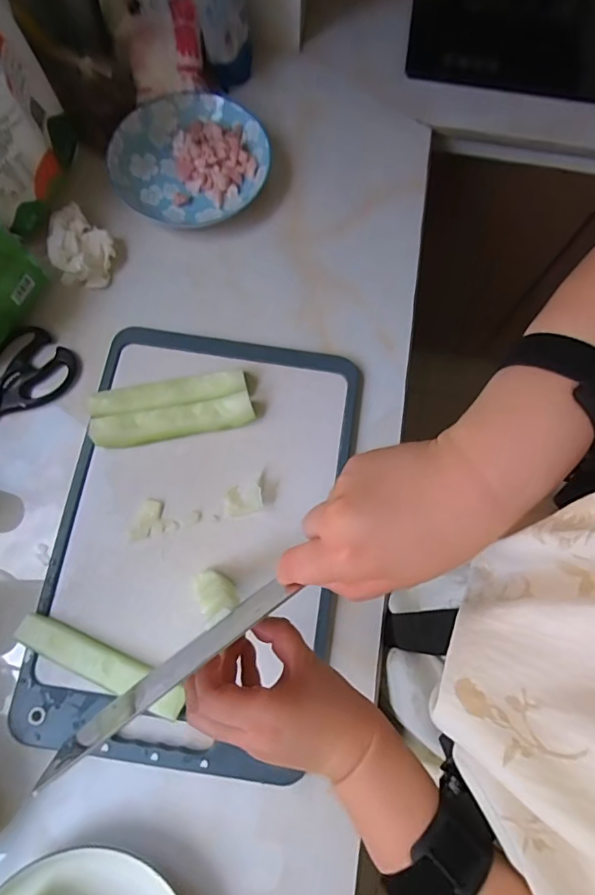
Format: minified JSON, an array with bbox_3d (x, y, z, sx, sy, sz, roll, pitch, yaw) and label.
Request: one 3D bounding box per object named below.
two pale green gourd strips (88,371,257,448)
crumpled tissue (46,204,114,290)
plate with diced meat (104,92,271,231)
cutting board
[{"bbox_3d":[-0.135,-0.043,0.530,0.164,0.022,0.066,-12,74,-6],"label":"two pale green gourd strips"},{"bbox_3d":[-0.255,-0.239,0.575,0.070,0.030,0.099,-22,79,-7],"label":"crumpled tissue"},{"bbox_3d":[-0.135,-0.359,0.619,0.191,0.041,0.176,1,74,-2],"label":"plate with diced meat"},{"bbox_3d":[-0.101,0.081,0.504,0.273,0.016,0.427,10,74,2],"label":"cutting board"}]

